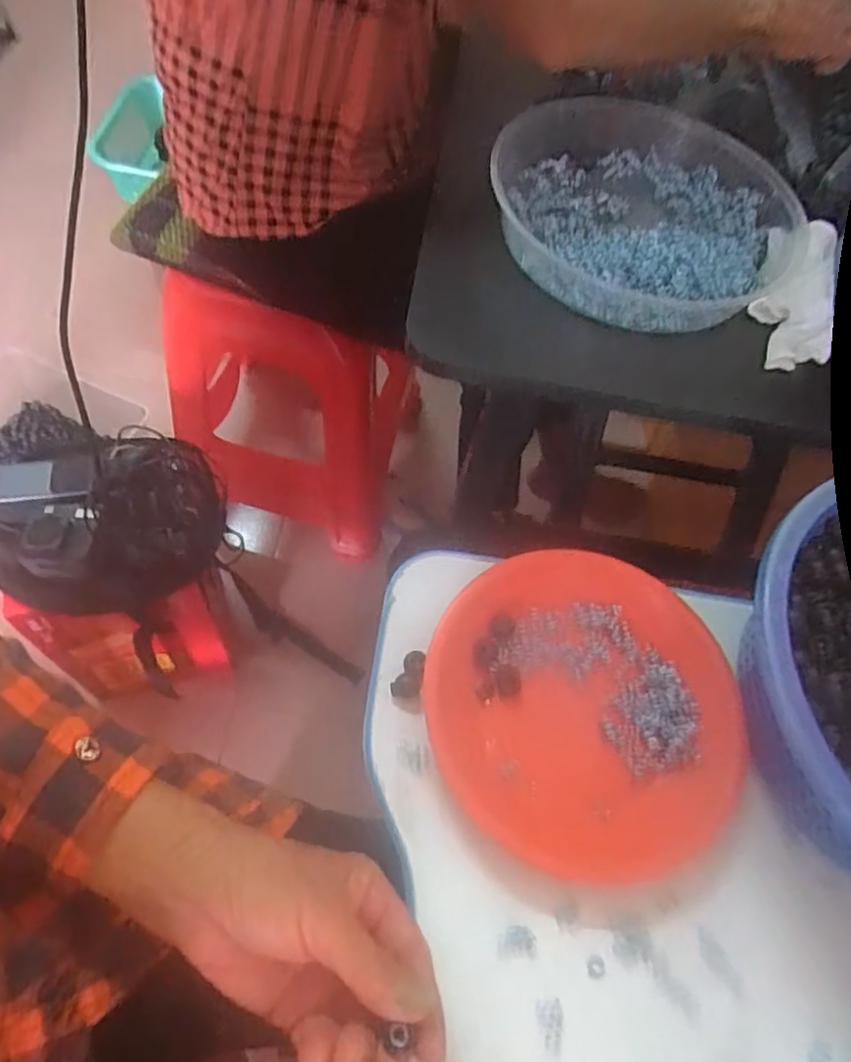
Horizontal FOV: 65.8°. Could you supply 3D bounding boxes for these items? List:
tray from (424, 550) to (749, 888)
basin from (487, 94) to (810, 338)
[{"bbox_3d":[0.100,0.107,0.411,0.193,0.030,0.189,3,59,-6],"label":"tray"},{"bbox_3d":[0.166,-0.247,0.506,0.227,0.051,0.221,35,61,12],"label":"basin"}]

